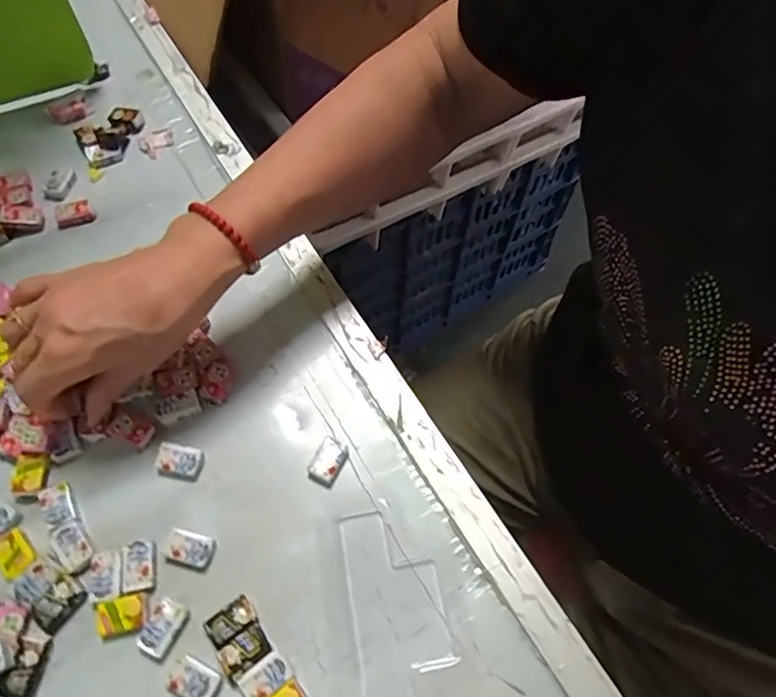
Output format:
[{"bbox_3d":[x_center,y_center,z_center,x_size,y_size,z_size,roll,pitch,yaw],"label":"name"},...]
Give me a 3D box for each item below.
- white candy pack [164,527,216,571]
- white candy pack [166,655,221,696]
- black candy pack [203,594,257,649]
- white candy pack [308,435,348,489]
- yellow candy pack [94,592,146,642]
[{"bbox_3d":[-0.113,0.114,0.315,0.028,0.004,0.019,13,63,4],"label":"white candy pack"},{"bbox_3d":[-0.101,0.173,0.288,0.024,0.007,0.019,25,65,10],"label":"white candy pack"},{"bbox_3d":[-0.085,0.147,0.297,0.026,0.004,0.016,-33,69,-17],"label":"black candy pack"},{"bbox_3d":[-0.038,0.070,0.343,0.019,0.007,0.028,27,65,11],"label":"white candy pack"},{"bbox_3d":[-0.144,0.144,0.298,0.026,0.004,0.019,-13,64,-9],"label":"yellow candy pack"}]

